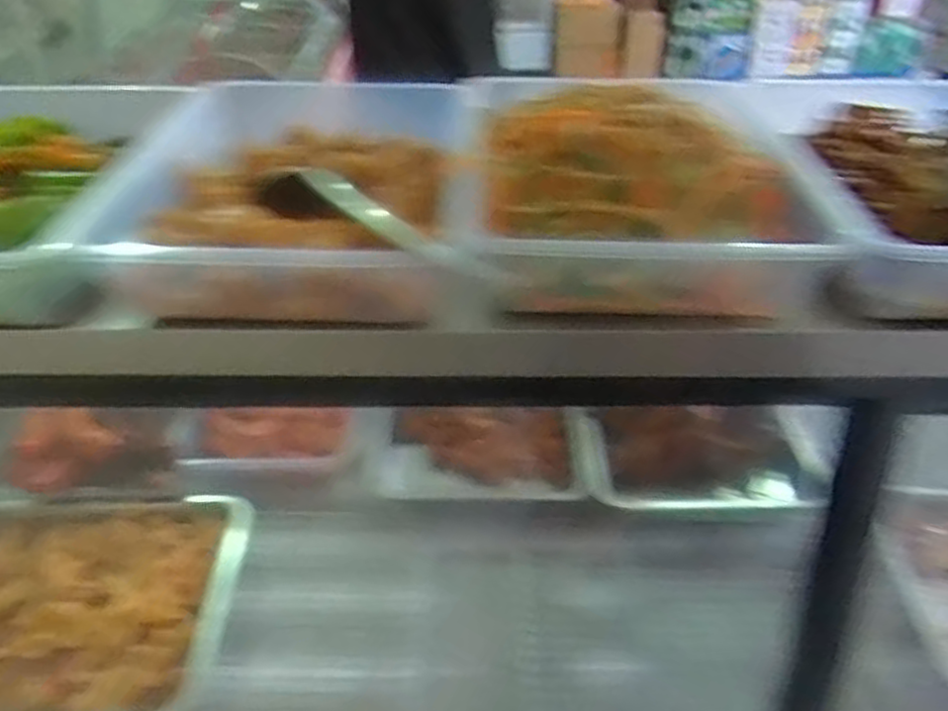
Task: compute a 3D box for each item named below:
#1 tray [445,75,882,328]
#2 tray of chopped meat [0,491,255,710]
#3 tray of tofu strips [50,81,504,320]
[{"bbox_3d":[0.124,-0.118,0.533,0.244,0.091,0.228,3,39,5],"label":"tray"},{"bbox_3d":[-0.469,0.269,0.834,0.384,0.056,0.275,-2,39,-2],"label":"tray of chopped meat"},{"bbox_3d":[-0.146,-0.134,0.576,0.289,0.062,0.317,-1,39,0],"label":"tray of tofu strips"}]

